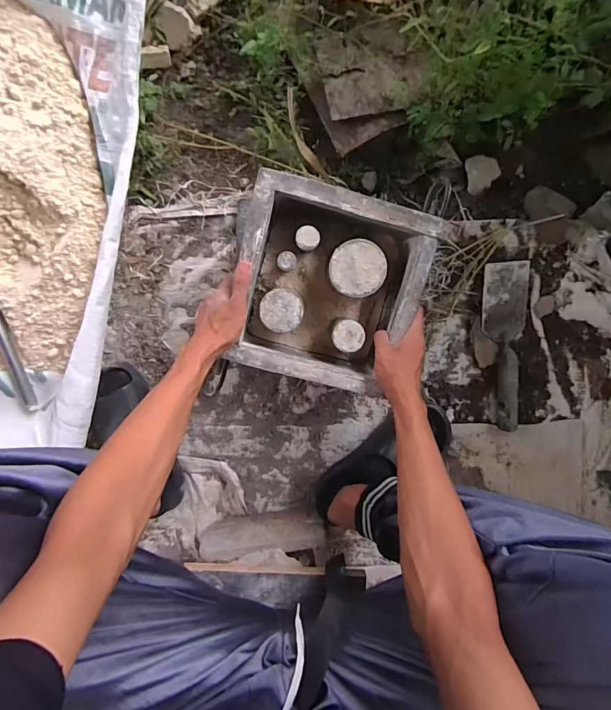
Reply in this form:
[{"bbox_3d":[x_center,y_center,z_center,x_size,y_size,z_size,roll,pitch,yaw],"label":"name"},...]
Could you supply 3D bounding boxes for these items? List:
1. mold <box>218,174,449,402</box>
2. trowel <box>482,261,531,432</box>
[{"bbox_3d":[0.029,-0.092,0.574,0.232,0.102,0.244,13,98,-5],"label":"mold"},{"bbox_3d":[0.328,-0.013,0.660,0.072,0.032,0.267,-4,99,-2],"label":"trowel"}]

